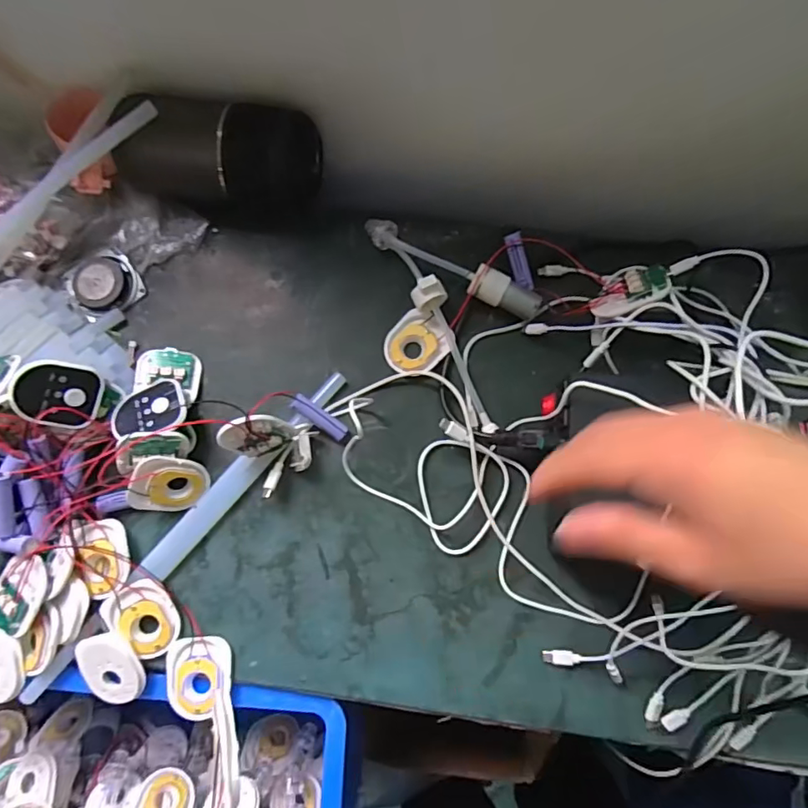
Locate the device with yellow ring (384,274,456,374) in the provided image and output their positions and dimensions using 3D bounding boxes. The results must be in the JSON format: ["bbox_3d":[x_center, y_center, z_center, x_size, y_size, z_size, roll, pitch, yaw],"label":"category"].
[{"bbox_3d":[0.016,-0.060,0.438,0.052,0.042,0.071,39,79,8],"label":"device with yellow ring"}]

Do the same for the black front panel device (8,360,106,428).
[{"bbox_3d":[-0.257,-0.008,0.395,0.009,0.058,0.050,25,88,44],"label":"black front panel device"}]

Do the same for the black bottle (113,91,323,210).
[{"bbox_3d":[-0.156,-0.205,0.441,0.171,0.076,0.076,4,77,0],"label":"black bottle"}]

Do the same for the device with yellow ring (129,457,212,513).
[{"bbox_3d":[-0.183,0.064,0.413,0.050,0.056,0.011,-61,40,17],"label":"device with yellow ring"}]

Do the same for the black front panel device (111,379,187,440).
[{"bbox_3d":[-0.204,0.003,0.420,0.057,0.006,0.049,-25,59,-7],"label":"black front panel device"}]

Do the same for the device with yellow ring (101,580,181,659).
[{"bbox_3d":[-0.198,0.163,0.405,0.058,0.013,0.046,40,79,8],"label":"device with yellow ring"}]

